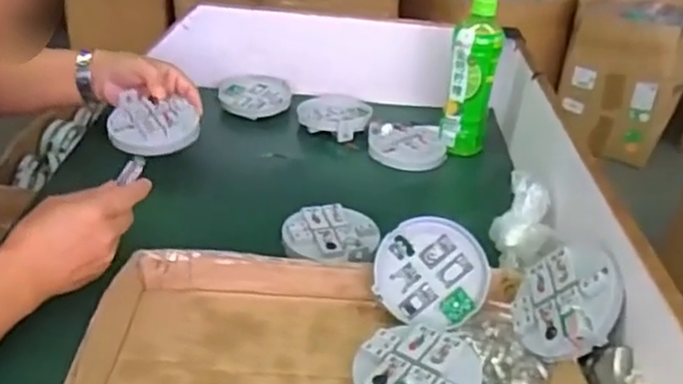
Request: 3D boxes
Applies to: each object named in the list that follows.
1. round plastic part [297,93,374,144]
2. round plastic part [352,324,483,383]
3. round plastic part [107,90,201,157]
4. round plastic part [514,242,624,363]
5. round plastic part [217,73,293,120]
[{"bbox_3d":[-0.010,-0.109,1.014,0.103,0.024,0.115,6,31,1],"label":"round plastic part"},{"bbox_3d":[0.062,0.152,0.575,0.100,0.030,0.100,3,31,-2],"label":"round plastic part"},{"bbox_3d":[-0.222,-0.082,0.835,0.102,0.026,0.102,3,50,-4],"label":"round plastic part"},{"bbox_3d":[0.188,0.092,0.601,0.093,0.024,0.102,3,61,57],"label":"round plastic part"},{"bbox_3d":[-0.128,-0.144,1.044,0.103,0.023,0.101,3,31,-2],"label":"round plastic part"}]

